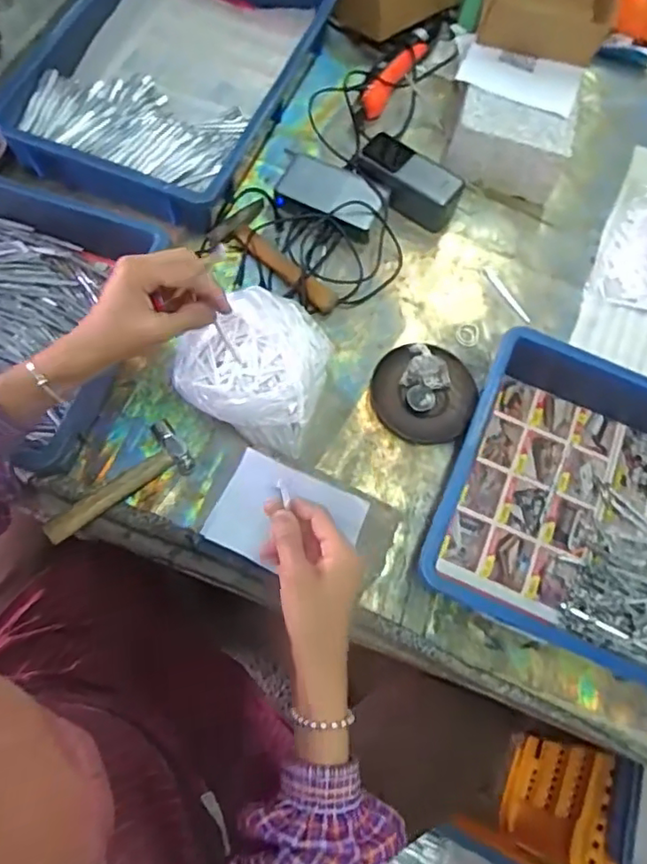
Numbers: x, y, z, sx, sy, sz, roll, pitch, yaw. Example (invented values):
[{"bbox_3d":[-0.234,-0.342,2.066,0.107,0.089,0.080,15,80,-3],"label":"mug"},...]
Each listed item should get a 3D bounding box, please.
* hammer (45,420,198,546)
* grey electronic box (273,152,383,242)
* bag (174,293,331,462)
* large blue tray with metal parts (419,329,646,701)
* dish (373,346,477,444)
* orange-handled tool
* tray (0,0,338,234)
[{"bbox_3d":[-0.208,0.047,0.598,0.148,0.031,0.061,-31,74,-15],"label":"hammer"},{"bbox_3d":[0.005,-0.291,0.745,0.129,0.038,0.083,23,68,4],"label":"grey electronic box"},{"bbox_3d":[-0.076,-0.061,0.622,0.147,0.104,0.136,18,68,3],"label":"bag"},{"bbox_3d":[0.338,0.107,0.587,0.437,0.089,0.291,23,68,5],"label":"large blue tray with metal parts"},{"bbox_3d":[0.111,-0.042,0.658,0.113,0.013,0.111,2,68,-4],"label":"dish"},{"bbox_3d":[0.101,-0.494,0.831,0.024,0.047,0.153,33,74,12],"label":"orange-handled tool"},{"bbox_3d":[-0.186,-0.479,0.786,0.298,0.095,0.436,22,68,4],"label":"tray"}]

